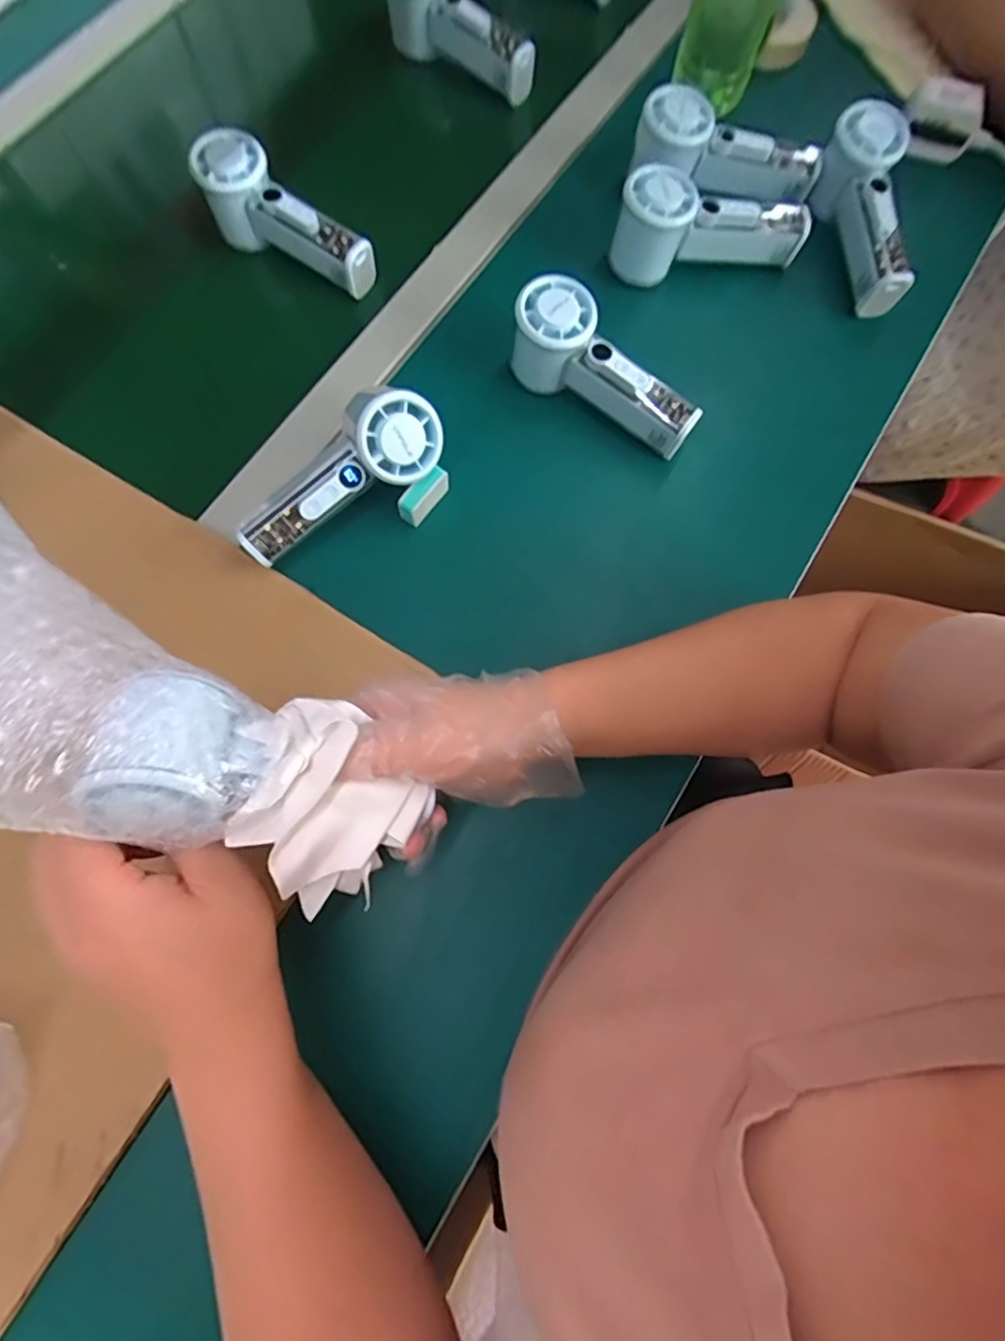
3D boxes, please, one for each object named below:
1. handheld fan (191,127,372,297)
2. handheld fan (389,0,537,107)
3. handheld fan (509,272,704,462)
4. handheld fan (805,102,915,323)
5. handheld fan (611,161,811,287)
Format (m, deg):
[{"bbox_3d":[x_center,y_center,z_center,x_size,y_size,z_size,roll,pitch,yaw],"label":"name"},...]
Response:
[{"bbox_3d":[-0.173,-0.358,0.478,0.150,0.057,0.051,39,78,10],"label":"handheld fan"},{"bbox_3d":[-0.036,-0.580,0.539,0.154,0.061,0.049,39,78,10],"label":"handheld fan"},{"bbox_3d":[0.073,-0.219,0.447,0.153,0.064,0.053,36,77,-6],"label":"handheld fan"},{"bbox_3d":[0.303,-0.375,0.495,0.058,0.050,0.159,-8,88,-2],"label":"handheld fan"},{"bbox_3d":[0.166,-0.360,0.477,0.154,0.058,0.047,-9,75,-3],"label":"handheld fan"}]

